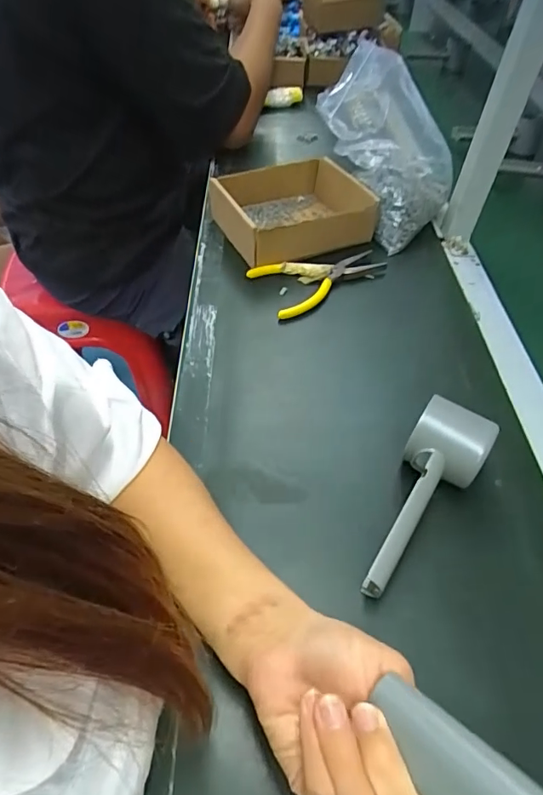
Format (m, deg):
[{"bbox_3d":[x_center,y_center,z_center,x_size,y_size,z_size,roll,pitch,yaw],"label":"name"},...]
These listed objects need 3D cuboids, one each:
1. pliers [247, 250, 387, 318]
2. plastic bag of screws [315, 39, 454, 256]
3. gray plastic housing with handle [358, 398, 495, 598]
[{"bbox_3d":[0.058,-0.138,0.550,0.148,0.018,0.082,-20,52,-19],"label":"pliers"},{"bbox_3d":[0.136,-0.300,0.585,0.162,0.173,0.138,26,52,19],"label":"plastic bag of screws"},{"bbox_3d":[0.104,0.072,0.338,0.051,0.060,0.151,28,53,20],"label":"gray plastic housing with handle"}]

